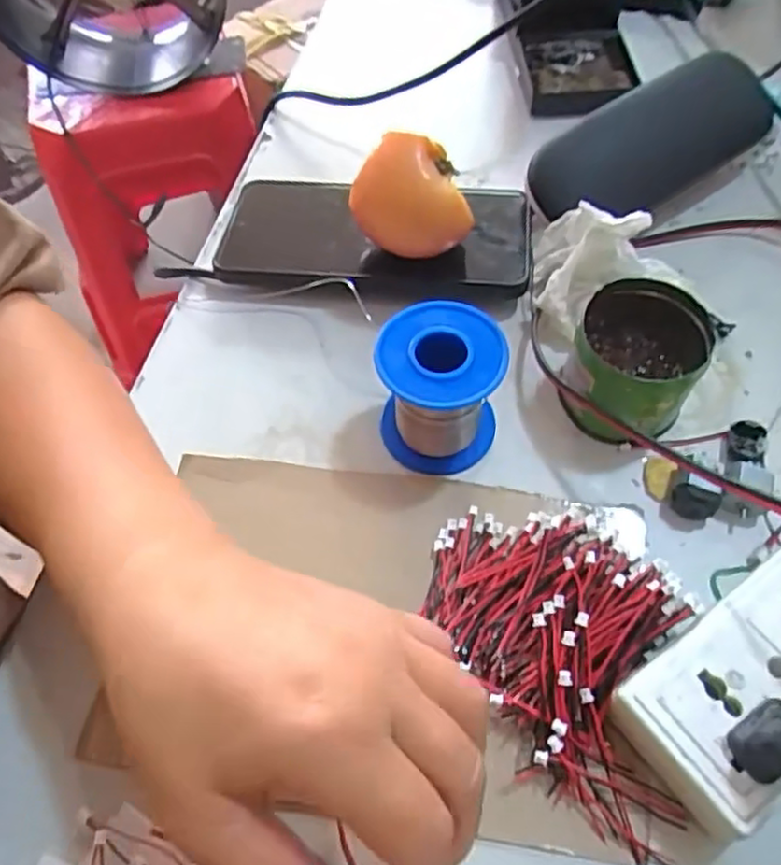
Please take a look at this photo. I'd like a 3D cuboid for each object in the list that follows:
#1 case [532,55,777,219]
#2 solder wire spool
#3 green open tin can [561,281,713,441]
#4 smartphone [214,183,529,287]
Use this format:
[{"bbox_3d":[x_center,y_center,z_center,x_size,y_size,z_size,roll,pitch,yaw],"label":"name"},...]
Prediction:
[{"bbox_3d":[0.142,-0.156,0.385,0.146,0.056,0.050,-28,61,-13],"label":"case"},{"bbox_3d":[0.022,-0.018,0.308,0.052,0.058,0.050,-1,59,2],"label":"solder wire spool"},{"bbox_3d":[0.109,-0.029,0.314,0.054,0.050,0.062,21,62,15],"label":"green open tin can"},{"bbox_3d":[-0.010,-0.109,0.373,0.167,0.008,0.072,5,59,15],"label":"smartphone"}]

